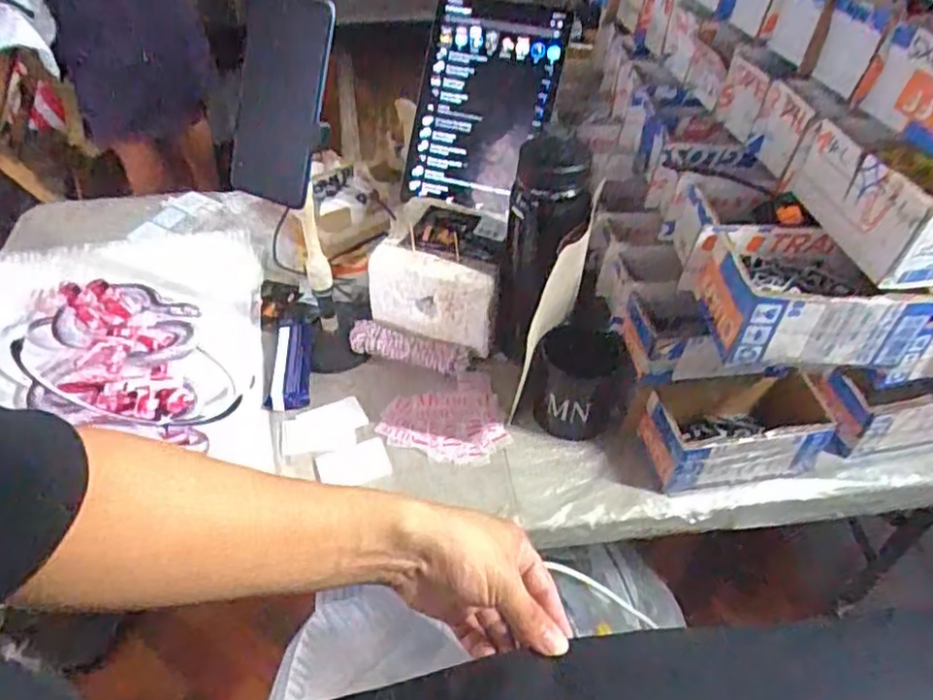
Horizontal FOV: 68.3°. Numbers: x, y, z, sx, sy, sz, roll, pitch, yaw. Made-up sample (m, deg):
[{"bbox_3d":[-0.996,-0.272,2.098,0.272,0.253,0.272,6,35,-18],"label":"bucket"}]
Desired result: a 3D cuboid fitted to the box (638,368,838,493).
[{"bbox_3d":[0.264,0.075,0.687,0.174,0.081,0.094,-6,46,-8],"label":"box"}]

